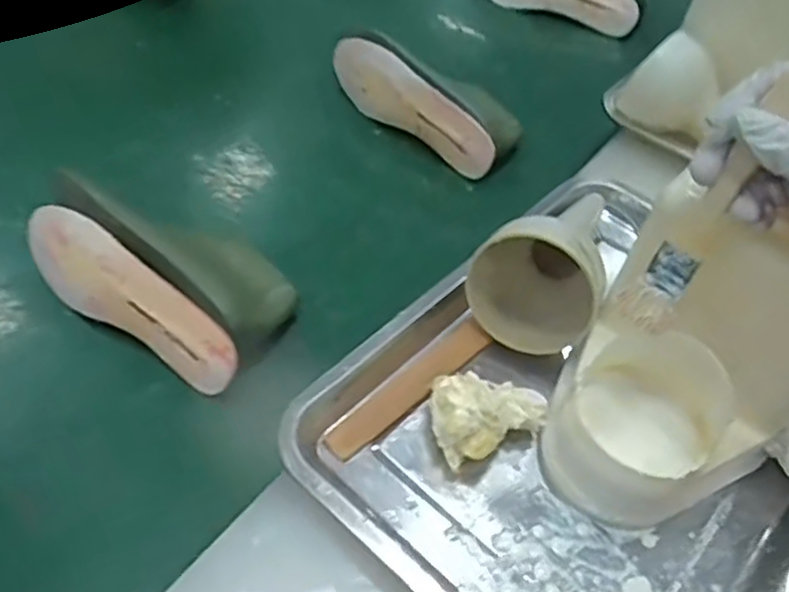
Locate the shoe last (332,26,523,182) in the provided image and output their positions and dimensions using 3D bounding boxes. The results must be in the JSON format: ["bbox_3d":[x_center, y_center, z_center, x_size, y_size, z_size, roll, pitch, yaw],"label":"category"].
[{"bbox_3d":[0.030,-0.210,0.736,0.215,0.076,0.073,34,54,21],"label":"shoe last"}]

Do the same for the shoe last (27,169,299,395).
[{"bbox_3d":[-0.183,-0.028,0.536,0.203,0.078,0.106,28,52,16],"label":"shoe last"}]

